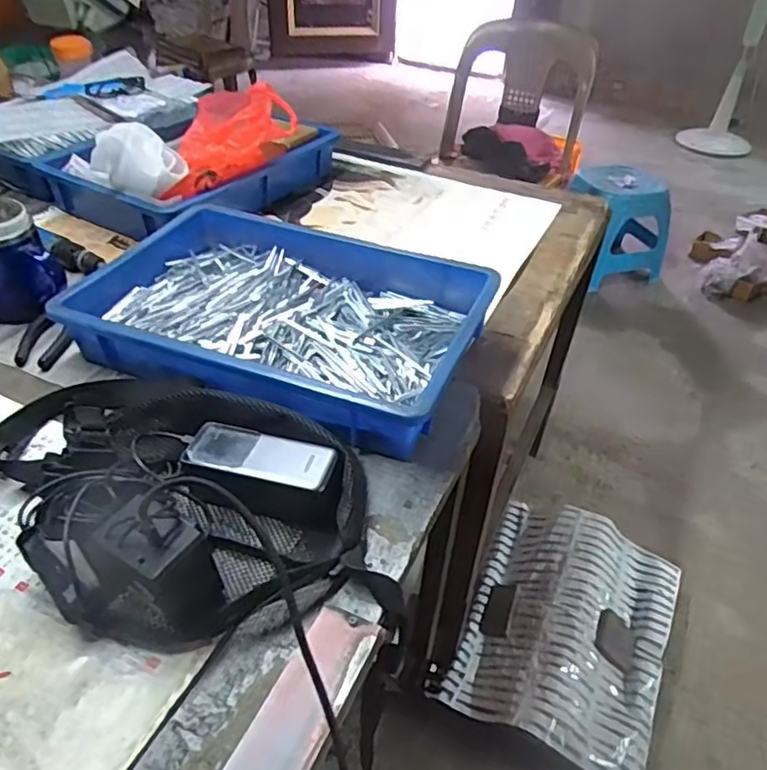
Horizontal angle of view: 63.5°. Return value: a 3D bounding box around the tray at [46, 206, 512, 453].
[{"bbox_3d":[-0.109,-0.090,0.729,0.440,0.065,0.308,19,43,18],"label":"tray"}]

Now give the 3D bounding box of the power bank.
[{"bbox_3d":[-0.107,0.062,0.545,0.127,0.012,0.049,9,41,7],"label":"power bank"}]

